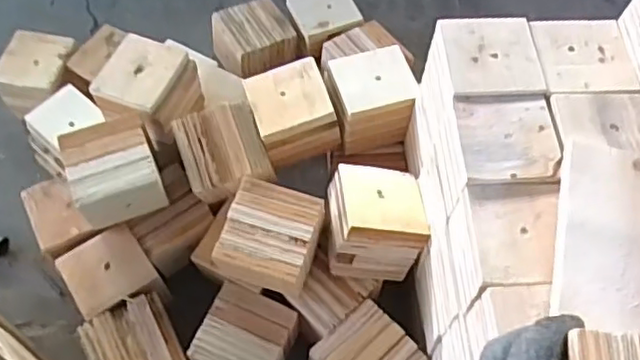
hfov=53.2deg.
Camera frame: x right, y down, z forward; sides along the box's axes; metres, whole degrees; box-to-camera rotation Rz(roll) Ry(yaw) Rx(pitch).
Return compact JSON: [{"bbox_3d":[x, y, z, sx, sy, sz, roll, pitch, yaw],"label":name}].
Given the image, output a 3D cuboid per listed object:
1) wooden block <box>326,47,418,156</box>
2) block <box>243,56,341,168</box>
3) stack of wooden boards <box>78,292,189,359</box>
[{"bbox_3d":[0.063,-0.099,0.801,0.100,0.097,0.088,-16,62,-9],"label":"wooden block"},{"bbox_3d":[-0.035,-0.083,0.785,0.091,0.068,0.097,-16,62,-9],"label":"block"},{"bbox_3d":[-0.208,0.201,0.730,0.098,0.086,0.098,-25,64,-13],"label":"stack of wooden boards"}]

